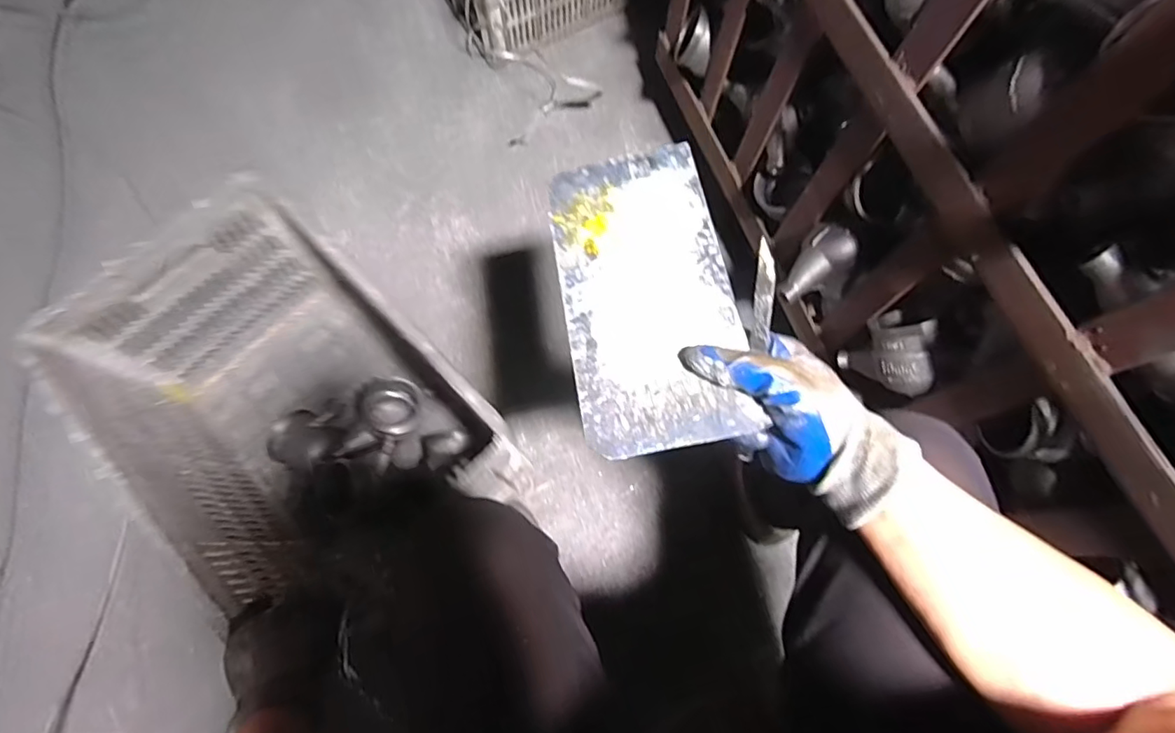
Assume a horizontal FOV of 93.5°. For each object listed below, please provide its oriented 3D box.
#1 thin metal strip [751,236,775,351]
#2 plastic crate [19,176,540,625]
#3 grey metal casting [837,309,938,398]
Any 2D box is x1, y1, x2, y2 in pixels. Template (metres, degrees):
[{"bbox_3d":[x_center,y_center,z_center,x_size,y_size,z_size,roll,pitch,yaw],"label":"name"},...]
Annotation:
[{"bbox_3d":[0.113,-0.045,0.355,0.004,0.072,0.012,-21,29,-40],"label":"thin metal strip"},{"bbox_3d":[-0.349,0.071,0.702,0.470,0.287,0.291,43,76,12],"label":"plastic crate"},{"bbox_3d":[0.344,-0.009,0.626,0.046,0.114,0.093,-18,73,-7],"label":"grey metal casting"}]

